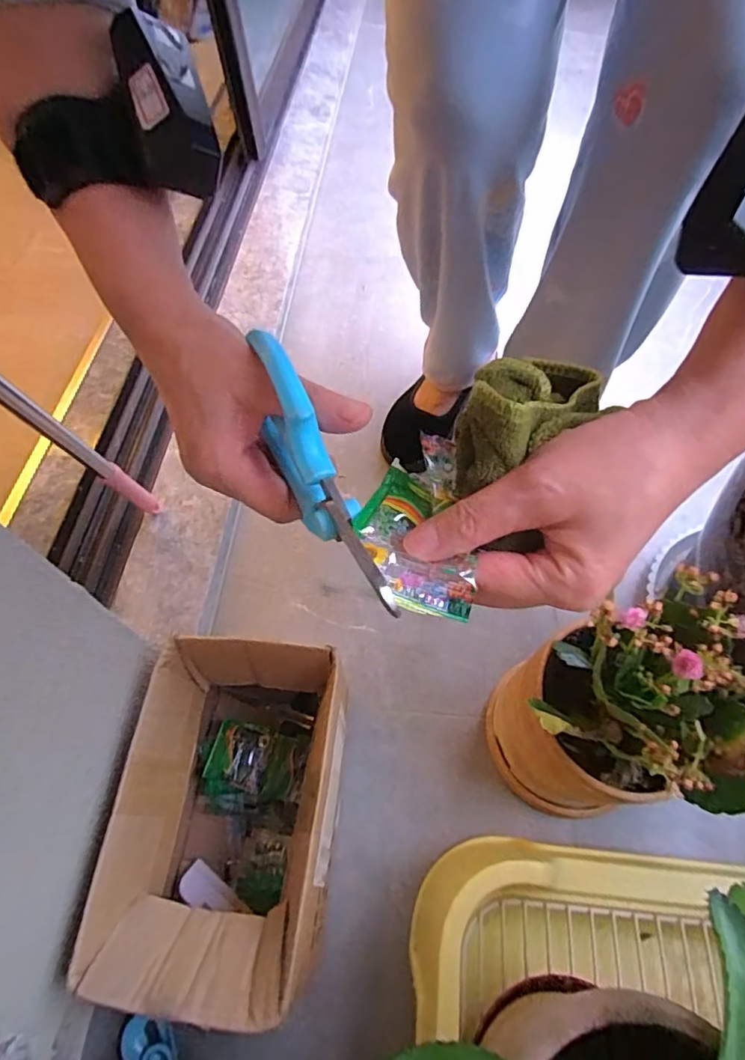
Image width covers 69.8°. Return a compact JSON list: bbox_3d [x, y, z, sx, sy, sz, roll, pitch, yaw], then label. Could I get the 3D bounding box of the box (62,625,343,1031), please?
[{"bbox_3d":[-0.111,0.233,0.448,0.148,0.140,0.240,4,58,6],"label":"box"}]

